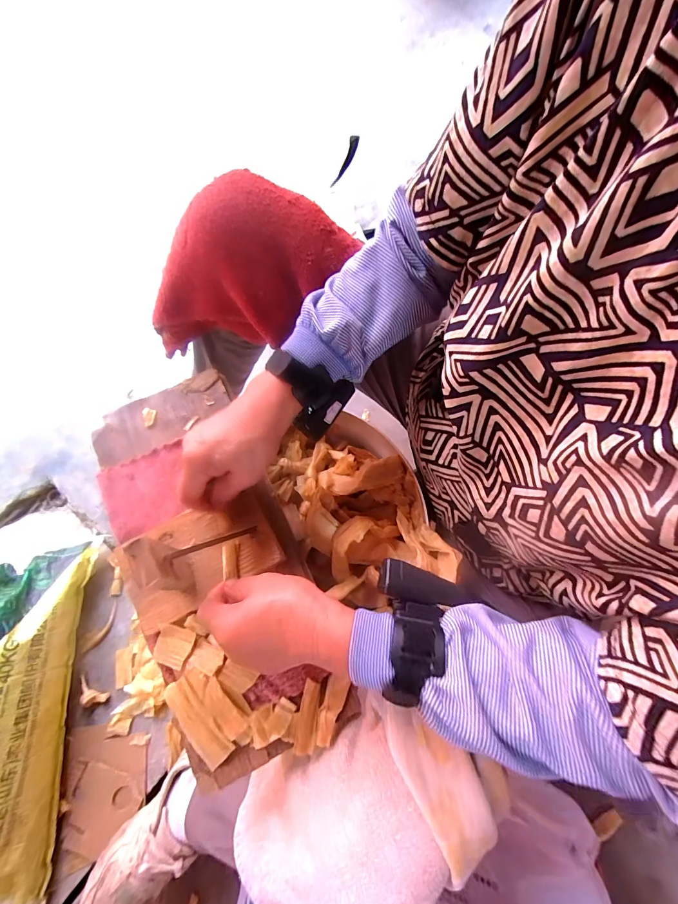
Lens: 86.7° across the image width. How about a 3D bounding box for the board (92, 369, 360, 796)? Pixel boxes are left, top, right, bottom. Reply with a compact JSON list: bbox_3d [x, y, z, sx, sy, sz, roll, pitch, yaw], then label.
[{"bbox_3d":[-0.130,0.101,0.357,0.157,0.028,0.381,-25,76,-9],"label":"board"}]

